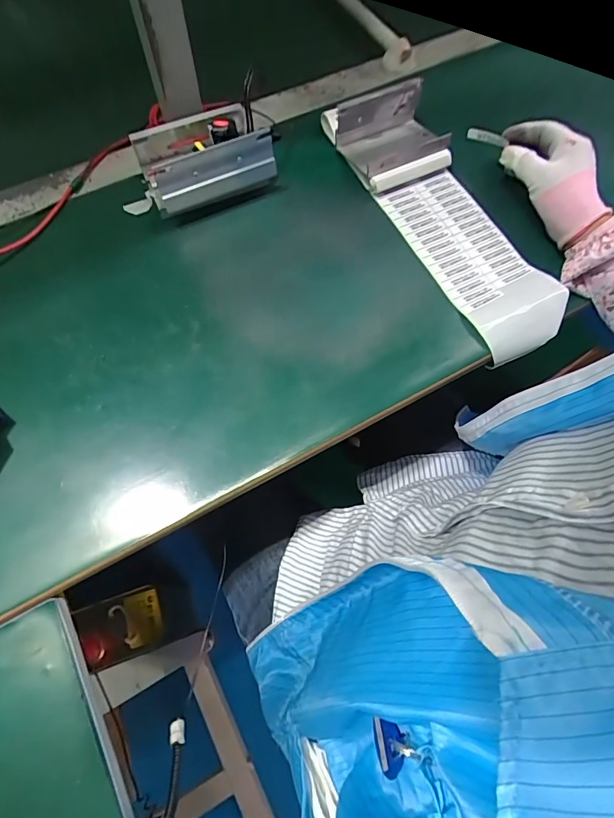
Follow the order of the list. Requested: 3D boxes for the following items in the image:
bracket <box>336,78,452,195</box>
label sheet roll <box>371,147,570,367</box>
[{"bbox_3d":[0.100,-0.321,0.507,0.111,0.052,0.105,-24,69,-10],"label":"bracket"},{"bbox_3d":[0.177,-0.174,0.476,0.104,0.032,0.249,-27,71,-12],"label":"label sheet roll"}]

